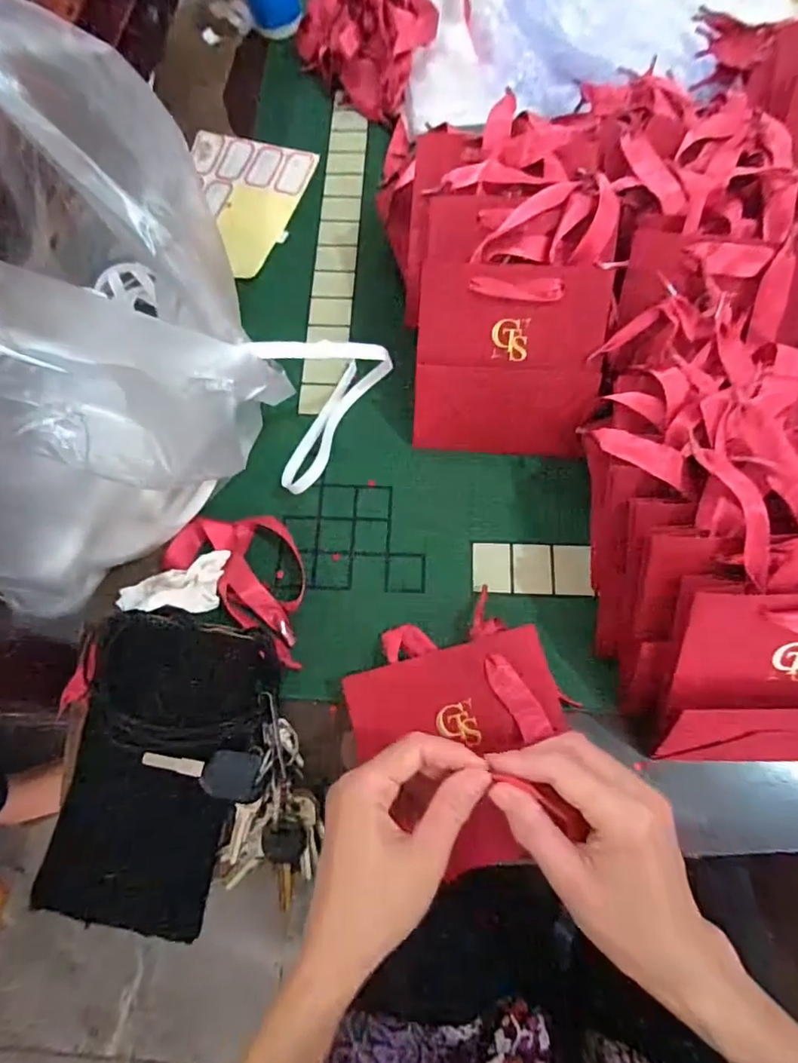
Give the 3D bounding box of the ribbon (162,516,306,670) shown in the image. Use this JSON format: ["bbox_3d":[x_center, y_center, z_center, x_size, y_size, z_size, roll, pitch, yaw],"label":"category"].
[{"bbox_3d":[-0.109,0.030,0.420,0.136,0.018,0.078,35,75,12],"label":"ribbon"}]

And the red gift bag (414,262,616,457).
[{"bbox_3d":[0.084,-0.129,0.422,0.139,0.010,0.138,4,112,6],"label":"red gift bag"}]

